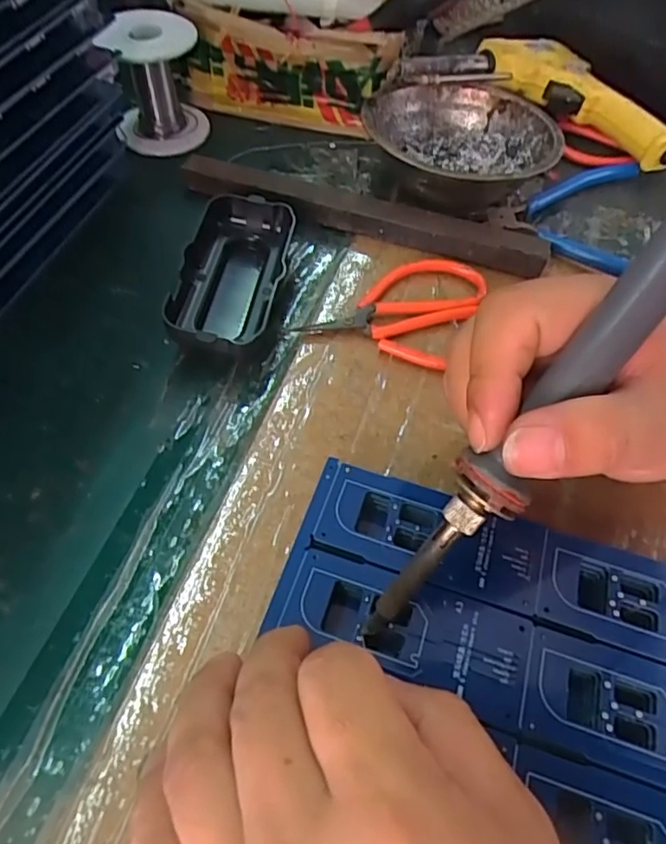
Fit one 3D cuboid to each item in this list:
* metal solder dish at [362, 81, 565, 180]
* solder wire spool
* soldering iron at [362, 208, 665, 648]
[{"bbox_3d":[0.087,-0.192,0.390,0.131,0.032,0.102,-8,57,-8],"label":"metal solder dish"},{"bbox_3d":[-0.122,-0.232,0.400,0.063,0.073,0.061,-10,57,-9],"label":"solder wire spool"},{"bbox_3d":[0.074,-0.010,0.185,0.022,0.015,0.217,41,103,22],"label":"soldering iron"}]

